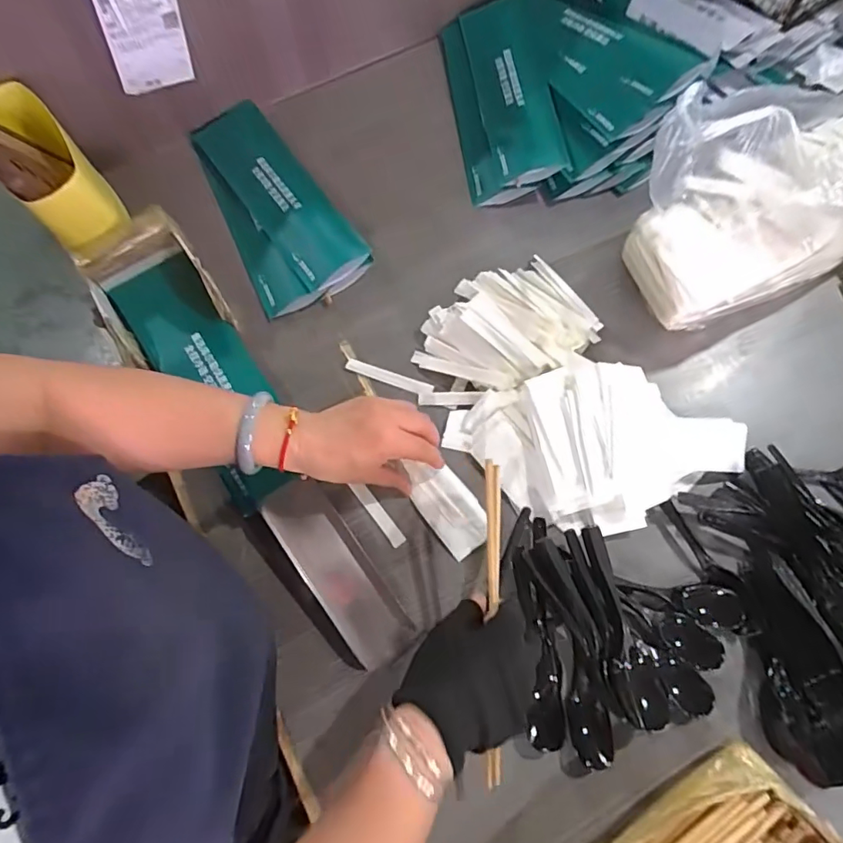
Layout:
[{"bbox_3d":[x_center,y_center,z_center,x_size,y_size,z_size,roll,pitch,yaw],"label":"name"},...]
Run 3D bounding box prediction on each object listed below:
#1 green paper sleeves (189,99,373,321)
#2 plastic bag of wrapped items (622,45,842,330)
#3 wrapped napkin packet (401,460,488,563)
[{"bbox_3d":[-0.167,-0.253,0.579,0.121,0.037,0.278,-26,73,-6],"label":"green paper sleeves"},{"bbox_3d":[0.328,-0.211,0.458,0.268,0.196,0.136,-20,73,-5],"label":"plastic bag of wrapped items"},{"bbox_3d":[0.023,0.077,0.471,0.046,0.012,0.090,-37,75,-9],"label":"wrapped napkin packet"}]

